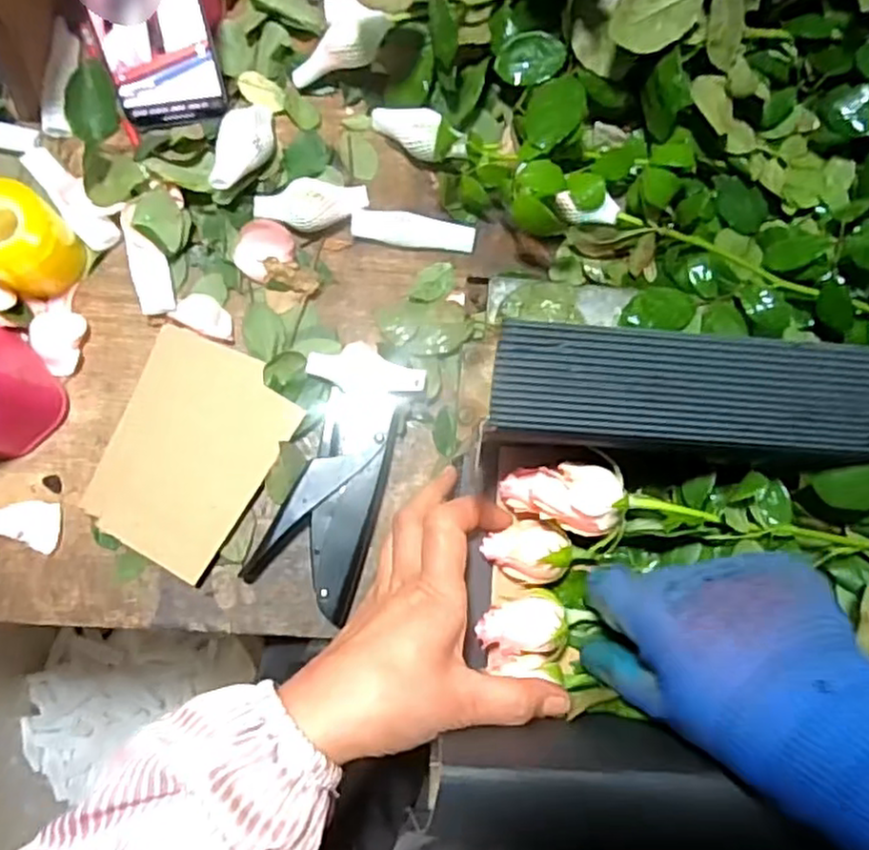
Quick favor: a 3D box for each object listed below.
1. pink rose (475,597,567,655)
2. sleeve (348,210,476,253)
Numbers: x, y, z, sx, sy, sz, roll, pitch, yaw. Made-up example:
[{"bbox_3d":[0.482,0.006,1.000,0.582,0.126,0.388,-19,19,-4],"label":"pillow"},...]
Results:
[{"bbox_3d":[0.047,0.107,0.366,0.045,0.024,0.029,-17,85,-4],"label":"pink rose"},{"bbox_3d":[-0.015,-0.143,0.506,0.089,0.015,0.021,6,81,-3],"label":"sleeve"}]

